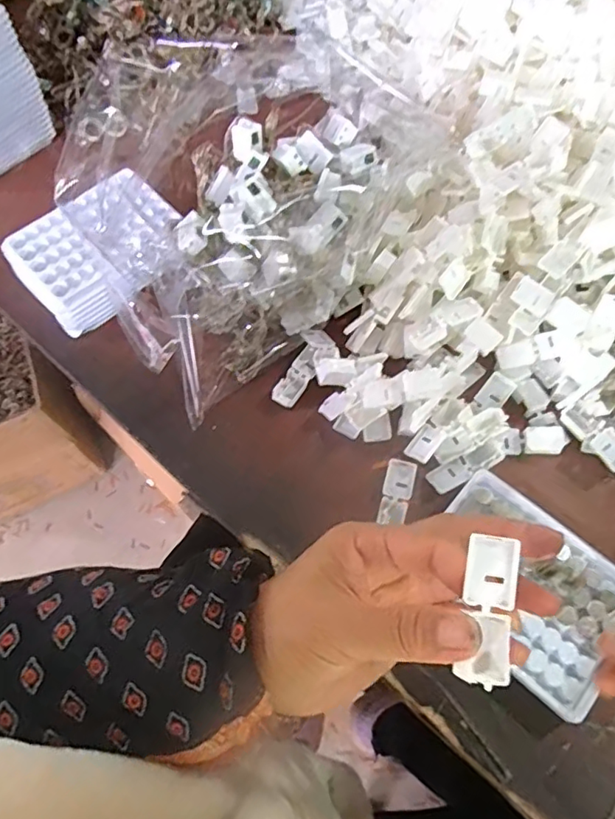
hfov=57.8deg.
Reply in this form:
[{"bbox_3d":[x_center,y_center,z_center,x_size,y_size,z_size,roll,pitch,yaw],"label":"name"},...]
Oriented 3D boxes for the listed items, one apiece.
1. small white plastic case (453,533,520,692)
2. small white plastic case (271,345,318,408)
[{"bbox_3d":[0.070,0.078,0.217,0.021,0.014,0.053,3,88,2],"label":"small white plastic case"},{"bbox_3d":[-0.007,-0.025,0.426,0.020,0.009,0.052,31,69,14],"label":"small white plastic case"}]

